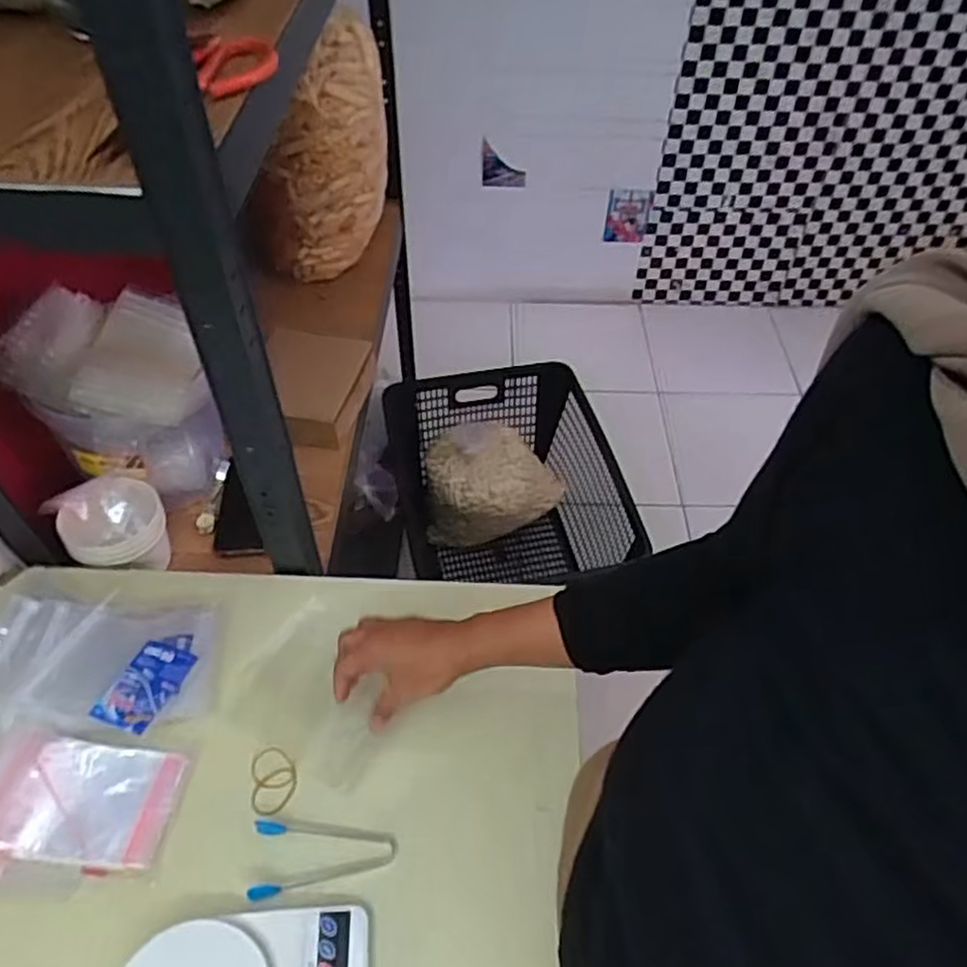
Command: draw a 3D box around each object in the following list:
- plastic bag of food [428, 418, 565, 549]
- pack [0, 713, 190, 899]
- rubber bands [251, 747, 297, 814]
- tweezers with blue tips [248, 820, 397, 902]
[{"bbox_3d":[0.024,0.003,1.651,0.301,0.210,0.232,3,50,0],"label":"plastic bag of food"},{"bbox_3d":[-0.350,0.264,0.605,0.185,0.032,0.120,5,50,3],"label":"pack"},{"bbox_3d":[-0.183,0.258,0.650,0.038,0.005,0.056,-7,50,-8],"label":"rubber bands"},{"bbox_3d":[-0.130,0.300,0.607,0.114,0.017,0.060,-4,50,-6],"label":"tweezers with blue tips"}]

